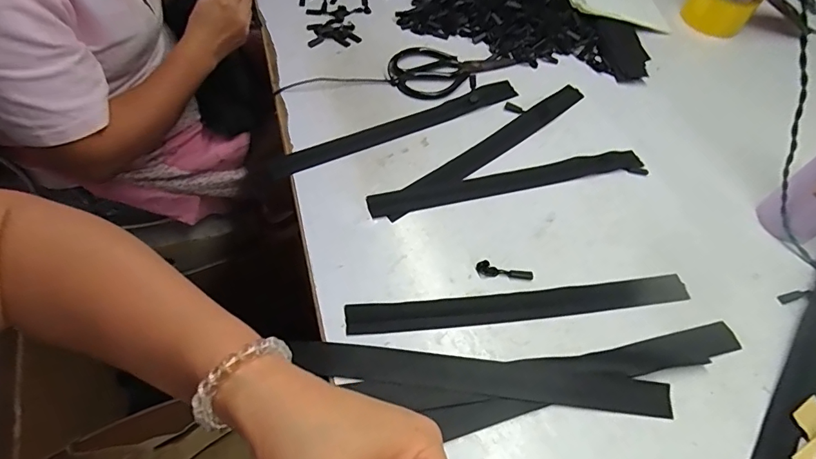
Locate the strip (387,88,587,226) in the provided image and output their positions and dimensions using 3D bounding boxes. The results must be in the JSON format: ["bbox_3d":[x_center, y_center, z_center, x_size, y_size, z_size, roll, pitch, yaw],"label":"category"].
[{"bbox_3d":[0.111,-0.108,0.571,0.351,0.006,0.033,-34,65,-24],"label":"strip"}]

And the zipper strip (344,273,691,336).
[{"bbox_3d":[0.116,0.075,0.453,0.351,0.005,0.031,-4,57,-8],"label":"zipper strip"}]

